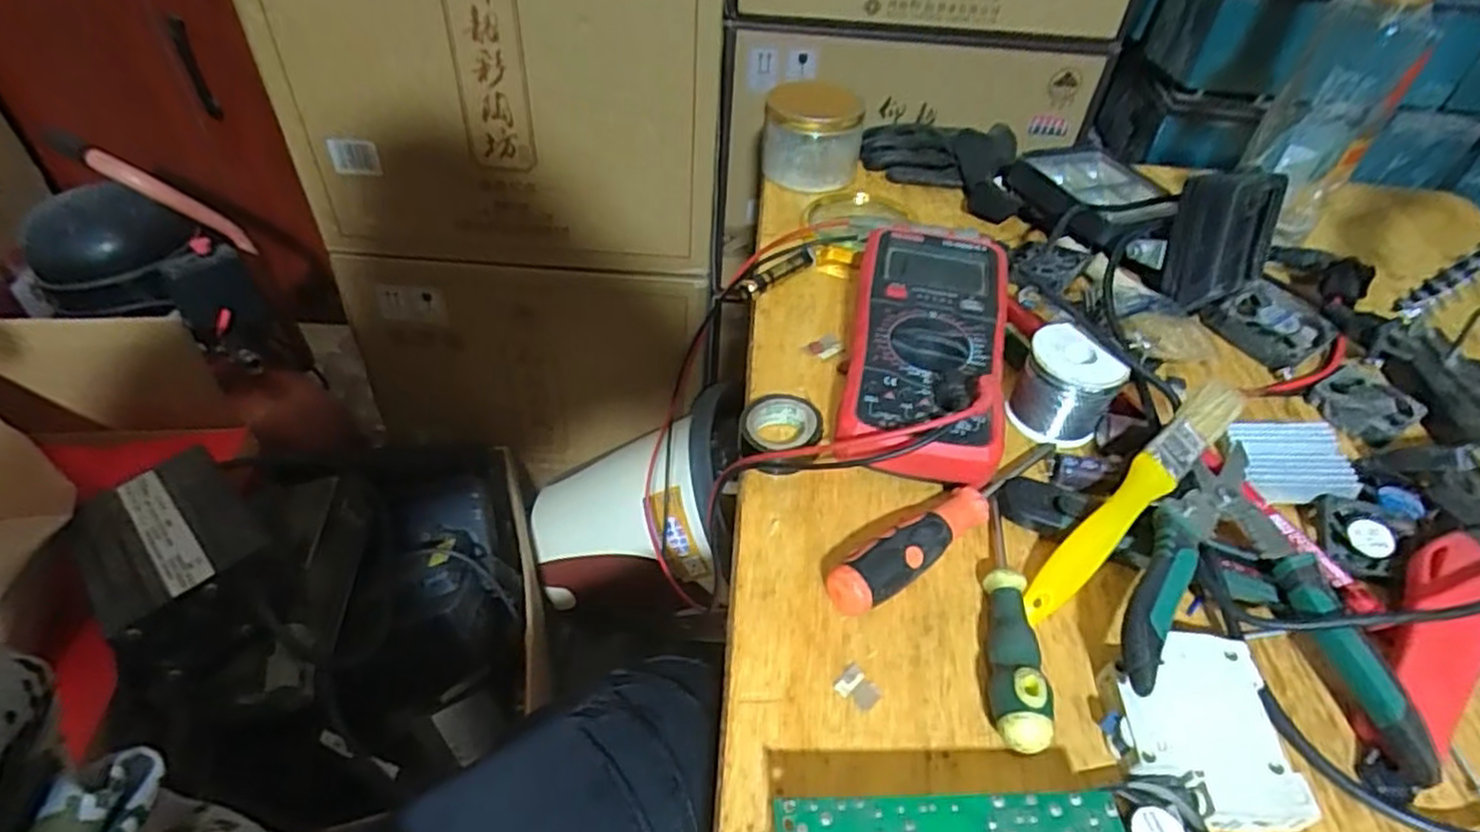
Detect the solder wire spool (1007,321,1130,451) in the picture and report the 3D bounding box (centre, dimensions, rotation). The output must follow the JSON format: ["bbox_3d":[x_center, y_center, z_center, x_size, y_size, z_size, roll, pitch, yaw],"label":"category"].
[{"bbox_3d":[0.192,-0.017,0.444,0.054,0.053,0.047,25,49,19],"label":"solder wire spool"}]

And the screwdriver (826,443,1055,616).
[{"bbox_3d":[0.111,0.050,0.379,0.165,0.023,0.021,-26,53,-27],"label":"screwdriver"}]

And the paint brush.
[{"bbox_3d":[0.199,0.040,0.380,0.166,0.014,0.022,-40,56,-14],"label":"paint brush"}]

